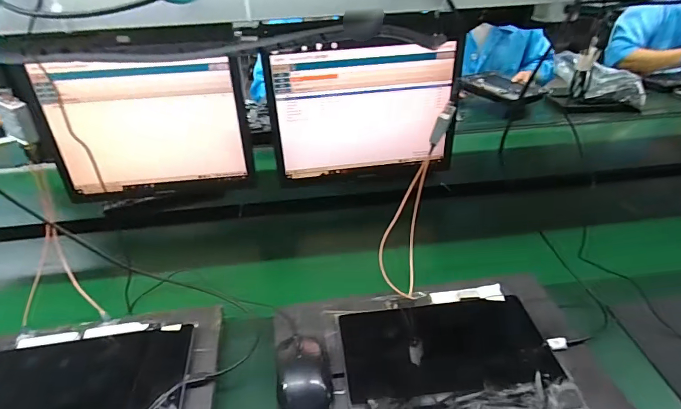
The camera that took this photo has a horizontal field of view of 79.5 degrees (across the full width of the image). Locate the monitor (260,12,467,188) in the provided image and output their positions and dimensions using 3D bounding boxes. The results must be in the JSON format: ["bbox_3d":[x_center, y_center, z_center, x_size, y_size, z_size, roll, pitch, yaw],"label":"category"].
[{"bbox_3d":[0.048,-0.176,0.803,0.359,0.287,0.051,-3,33,-1],"label":"monitor"}]

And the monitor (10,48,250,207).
[{"bbox_3d":[-0.360,-0.144,0.768,0.351,0.249,0.038,-6,33,-5],"label":"monitor"}]

